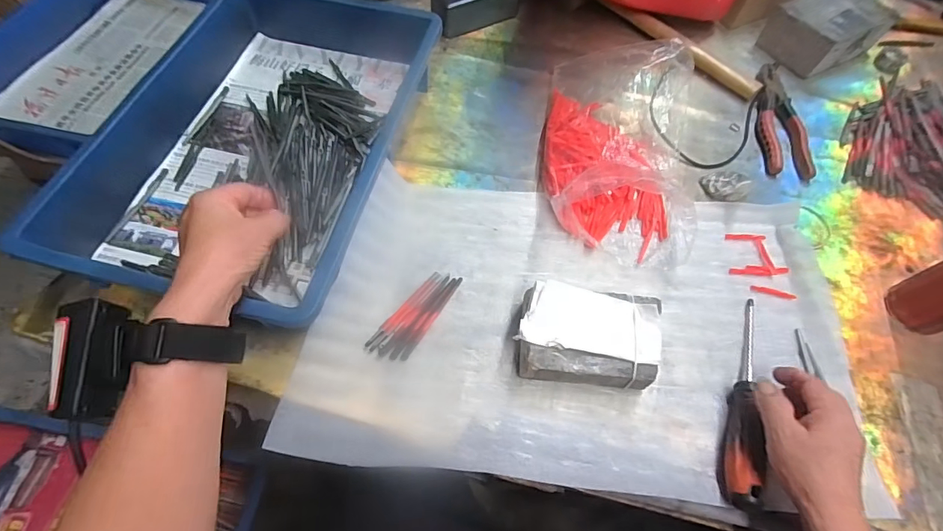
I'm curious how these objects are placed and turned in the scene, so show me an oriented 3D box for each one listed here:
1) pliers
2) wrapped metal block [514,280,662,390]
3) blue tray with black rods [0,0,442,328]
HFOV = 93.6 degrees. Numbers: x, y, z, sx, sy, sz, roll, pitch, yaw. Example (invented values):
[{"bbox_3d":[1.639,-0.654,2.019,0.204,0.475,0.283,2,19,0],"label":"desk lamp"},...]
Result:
[{"bbox_3d":[0.411,-0.202,0.597,0.063,0.019,0.201,7,62,0],"label":"pliers"},{"bbox_3d":[0.107,0.066,0.412,0.125,0.054,0.084,8,62,0],"label":"wrapped metal block"},{"bbox_3d":[-0.223,-0.160,0.502,0.284,0.067,0.442,13,62,3],"label":"blue tray with black rods"}]

